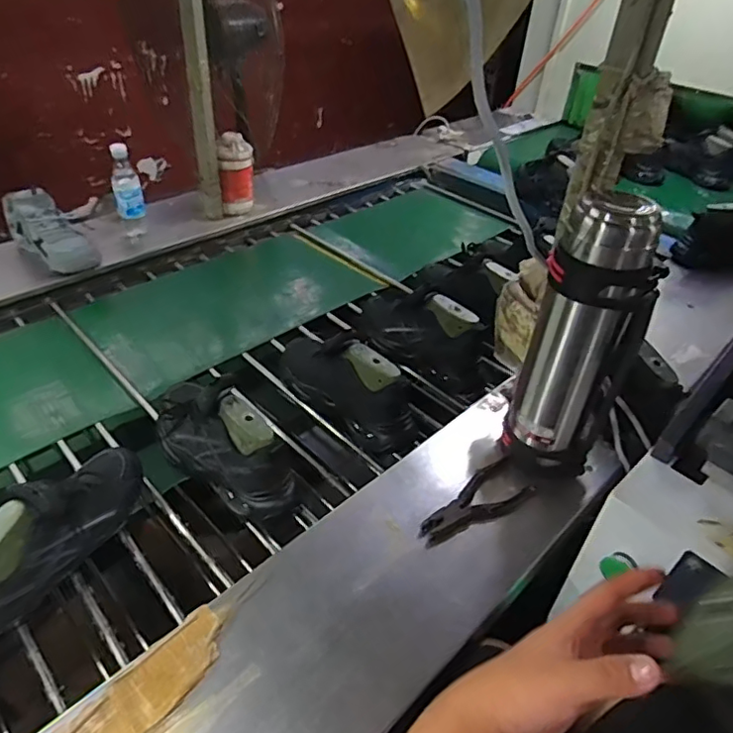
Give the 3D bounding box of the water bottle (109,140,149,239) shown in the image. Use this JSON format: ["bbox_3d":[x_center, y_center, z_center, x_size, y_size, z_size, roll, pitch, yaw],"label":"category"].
[{"bbox_3d":[-0.545,-0.396,1.291,0.064,0.198,0.056,-10,42,-17],"label":"water bottle"}]

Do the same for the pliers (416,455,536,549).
[{"bbox_3d":[0.151,0.186,0.789,0.192,0.019,0.081,-24,44,-29],"label":"pliers"}]

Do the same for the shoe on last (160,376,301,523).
[{"bbox_3d":[-0.207,0.102,0.807,0.237,0.147,0.090,25,43,29],"label":"shoe on last"}]

